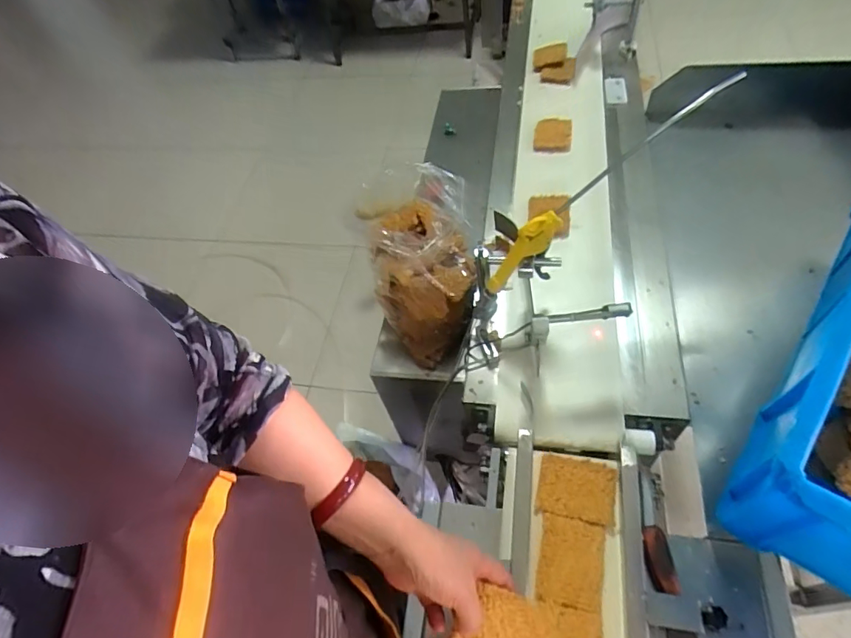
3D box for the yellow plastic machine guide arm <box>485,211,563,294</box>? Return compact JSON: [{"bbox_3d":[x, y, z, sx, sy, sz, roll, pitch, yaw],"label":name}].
[{"bbox_3d":[0.127,-0.087,0.659,0.045,0.139,0.019,7,48,-32],"label":"yellow plastic machine guide arm"}]

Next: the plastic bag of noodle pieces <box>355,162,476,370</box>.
[{"bbox_3d":[-0.003,-0.082,0.798,0.156,0.184,0.315,-7,91,0],"label":"plastic bag of noodle pieces"}]

